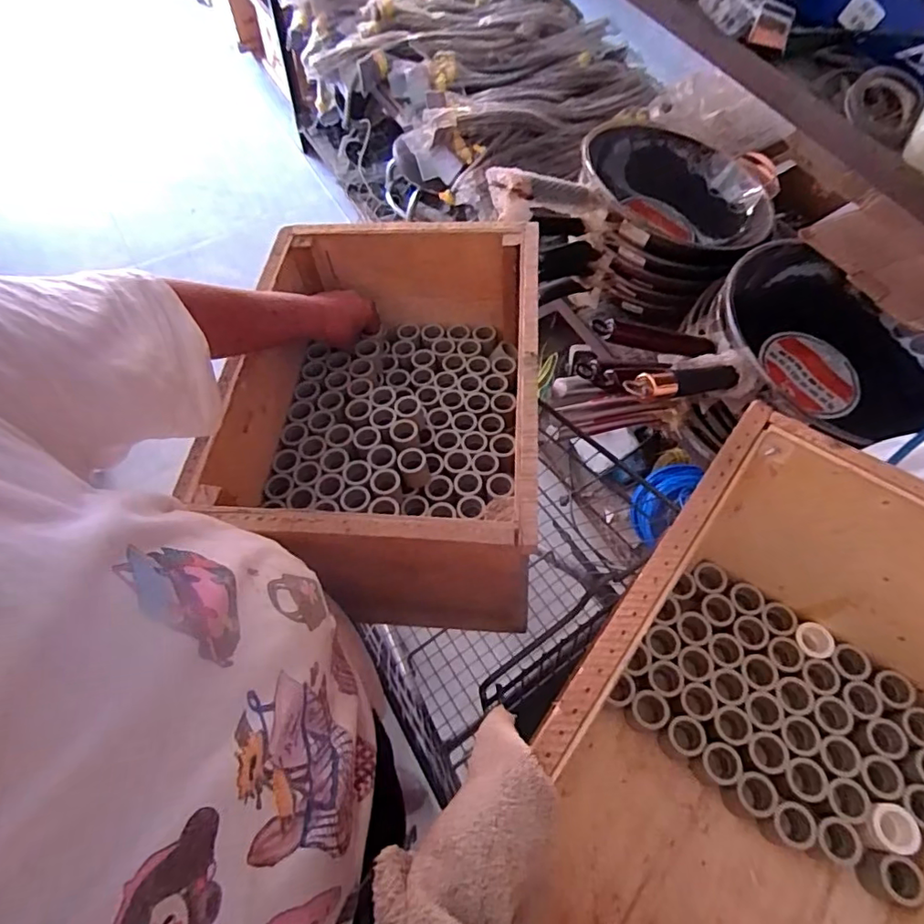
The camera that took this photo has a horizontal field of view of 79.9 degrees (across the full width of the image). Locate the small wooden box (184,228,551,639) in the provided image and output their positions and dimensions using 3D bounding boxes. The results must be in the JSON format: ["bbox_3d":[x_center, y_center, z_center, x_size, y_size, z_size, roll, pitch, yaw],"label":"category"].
[{"bbox_3d":[-0.081,-0.064,0.612,0.301,0.223,0.418,4,64,-1],"label":"small wooden box"}]

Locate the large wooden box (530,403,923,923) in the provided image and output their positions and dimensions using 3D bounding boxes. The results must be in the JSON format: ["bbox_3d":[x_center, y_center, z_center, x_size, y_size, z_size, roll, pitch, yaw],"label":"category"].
[{"bbox_3d":[0.225,0.228,0.382,0.329,0.273,0.378,36,68,14],"label":"large wooden box"}]

